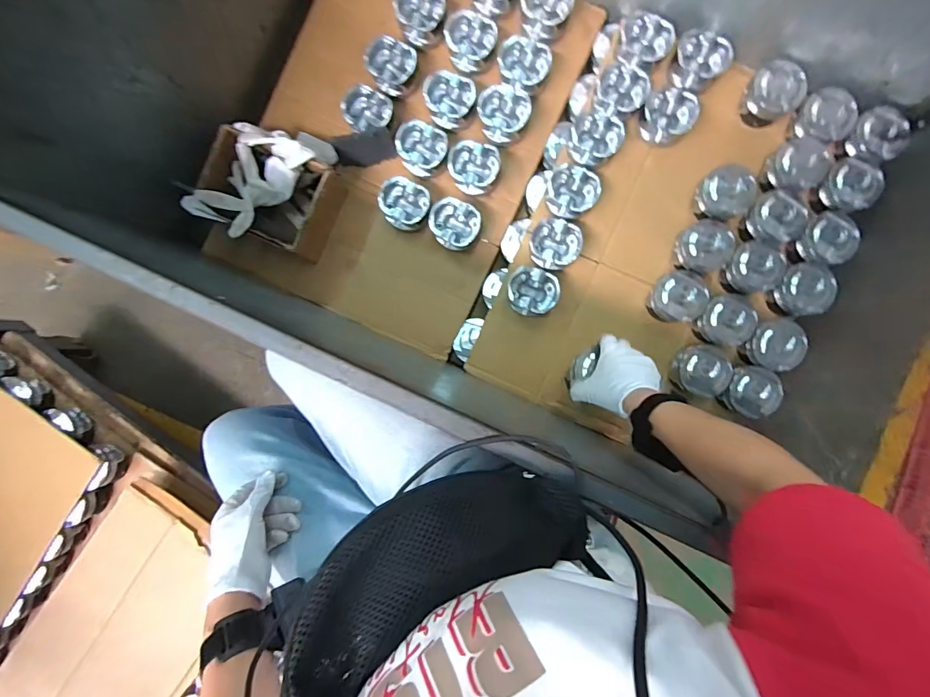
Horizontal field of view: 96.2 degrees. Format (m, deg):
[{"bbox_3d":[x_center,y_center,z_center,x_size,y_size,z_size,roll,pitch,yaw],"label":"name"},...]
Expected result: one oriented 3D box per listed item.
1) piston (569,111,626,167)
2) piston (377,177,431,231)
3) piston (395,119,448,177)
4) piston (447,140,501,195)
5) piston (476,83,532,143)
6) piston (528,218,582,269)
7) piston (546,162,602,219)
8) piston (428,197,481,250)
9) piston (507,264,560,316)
[{"bbox_3d":[0.219,-0.359,0.718,0.081,0.057,0.083,0,94,1],"label":"piston"},{"bbox_3d":[-0.106,-0.253,0.739,0.091,0.045,0.079,30,93,-1],"label":"piston"},{"bbox_3d":[-0.075,-0.350,0.741,0.088,0.045,0.089,0,94,1],"label":"piston"},{"bbox_3d":[0.014,-0.312,0.724,0.085,0.048,0.078,0,94,1],"label":"piston"},{"bbox_3d":[0.068,-0.402,0.717,0.087,0.040,0.097,0,94,1],"label":"piston"},{"bbox_3d":[0.153,-0.176,0.719,0.083,0.043,0.079,0,94,1],"label":"piston"},{"bbox_3d":[0.180,-0.269,0.715,0.081,0.058,0.087,0,94,1],"label":"piston"},{"bbox_3d":[-0.017,-0.218,0.733,0.091,0.047,0.081,43,93,-2],"label":"piston"},{"bbox_3d":[0.117,-0.098,0.725,0.085,0.049,0.080,0,94,1],"label":"piston"}]

